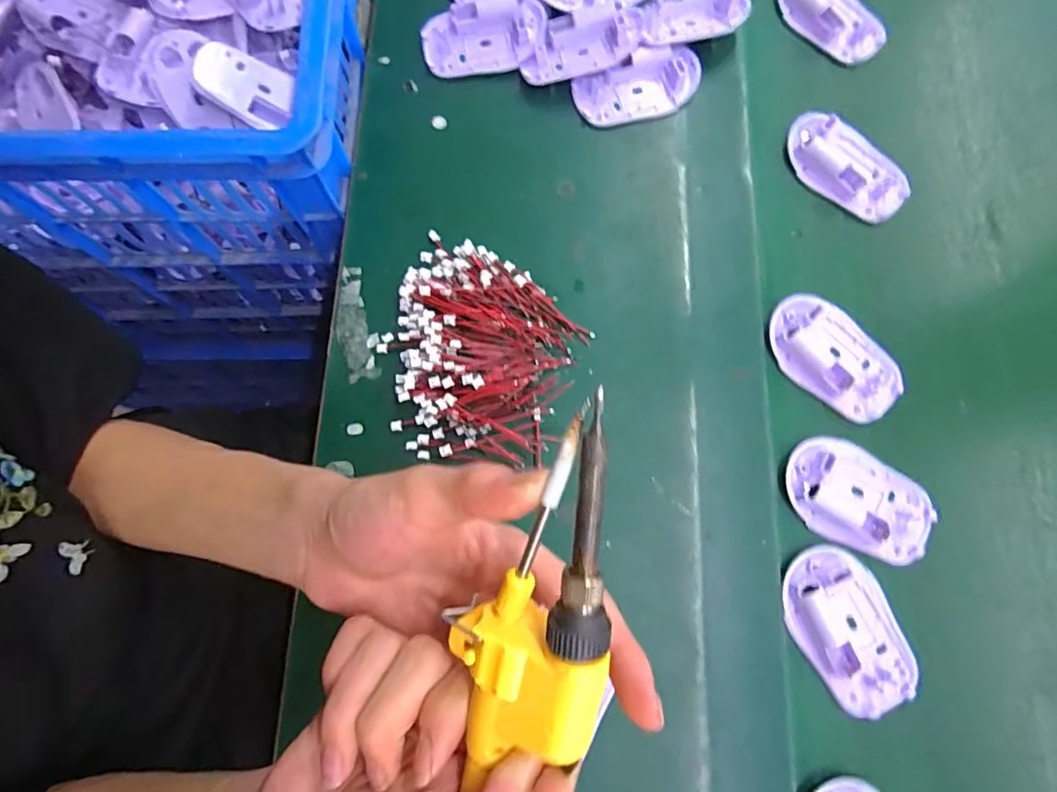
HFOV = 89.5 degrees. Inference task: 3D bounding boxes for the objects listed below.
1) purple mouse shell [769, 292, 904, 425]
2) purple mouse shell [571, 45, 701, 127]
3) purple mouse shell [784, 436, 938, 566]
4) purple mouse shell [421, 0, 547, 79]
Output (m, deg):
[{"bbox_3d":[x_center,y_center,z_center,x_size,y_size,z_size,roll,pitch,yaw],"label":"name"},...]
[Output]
[{"bbox_3d":[0.215,-0.029,0.370,0.097,0.014,0.063,44,81,10],"label":"purple mouse shell"},{"bbox_3d":[0.086,-0.240,0.416,0.099,0.011,0.047,-17,104,3],"label":"purple mouse shell"},{"bbox_3d":[0.215,0.065,0.344,0.092,0.016,0.066,20,77,5],"label":"purple mouse shell"},{"bbox_3d":[-0.035,-0.285,0.421,0.095,0.029,0.049,-4,77,-1],"label":"purple mouse shell"}]

